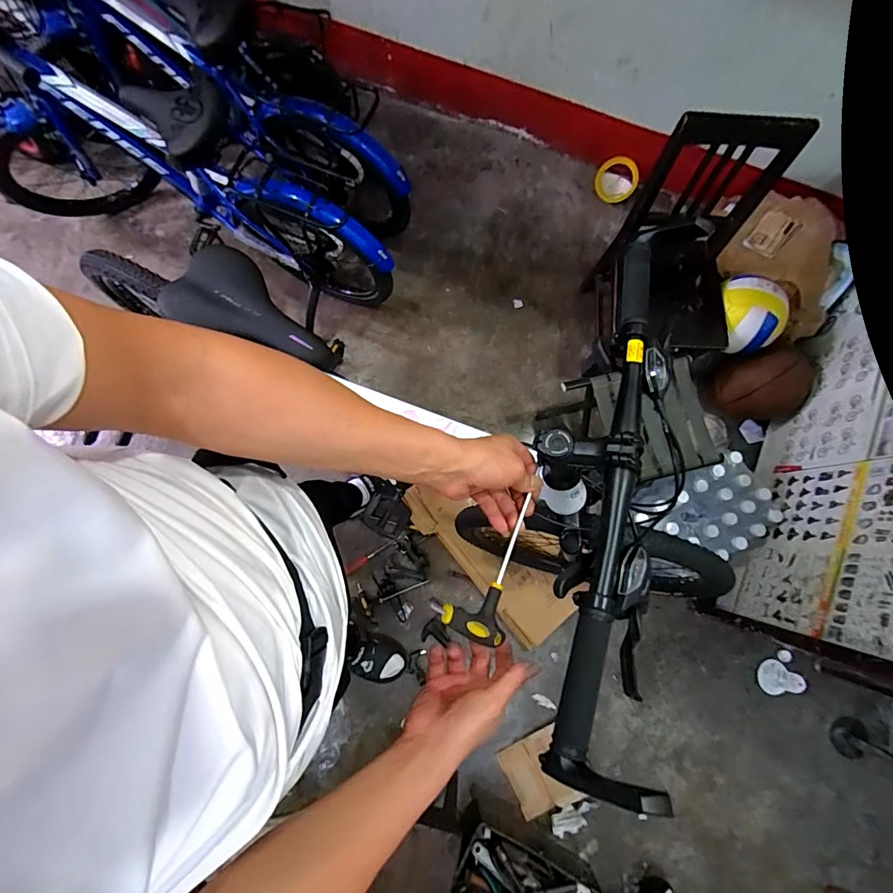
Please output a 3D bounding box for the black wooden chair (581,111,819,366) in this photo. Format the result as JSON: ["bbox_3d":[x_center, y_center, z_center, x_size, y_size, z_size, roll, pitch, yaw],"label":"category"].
[{"bbox_3d":[0.599,-0.442,1.162,0.318,0.628,0.349,-5,81,-2],"label":"black wooden chair"}]

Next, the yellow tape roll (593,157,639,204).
[{"bbox_3d":[0.577,-0.906,1.503,0.140,0.132,0.028,11,34,25],"label":"yellow tape roll"}]

